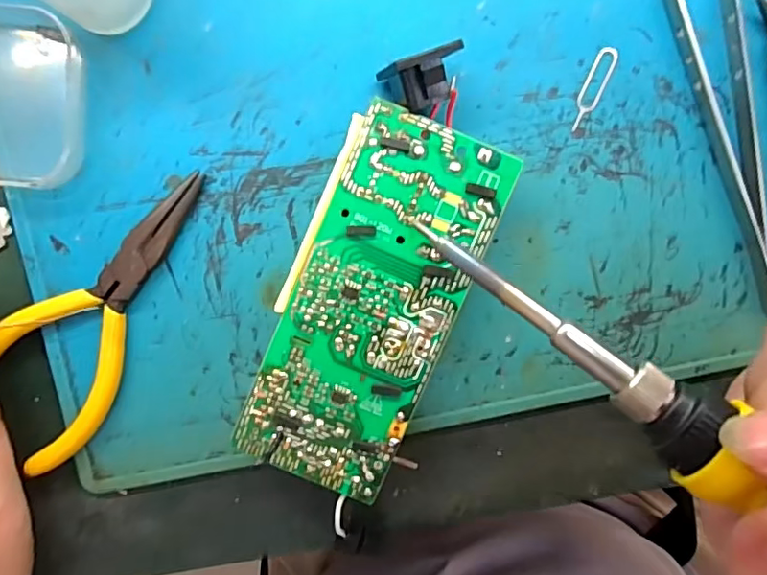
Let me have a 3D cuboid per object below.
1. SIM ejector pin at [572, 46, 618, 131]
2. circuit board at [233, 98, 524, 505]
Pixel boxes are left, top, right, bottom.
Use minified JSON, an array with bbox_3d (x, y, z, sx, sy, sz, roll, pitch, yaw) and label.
[{"bbox_3d":[0.079,-0.075,0.210,0.008,0.004,0.032,23,95,-2],"label":"SIM ejector pin"},{"bbox_3d":[-0.005,0.005,0.208,0.060,0.025,0.131,23,95,-2],"label":"circuit board"}]

